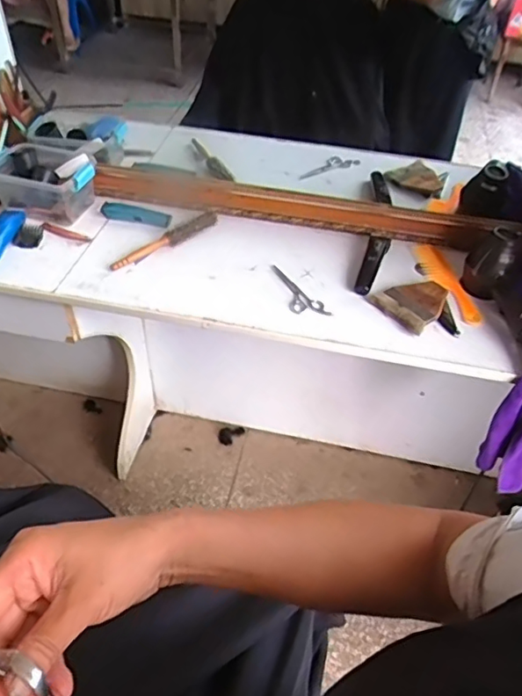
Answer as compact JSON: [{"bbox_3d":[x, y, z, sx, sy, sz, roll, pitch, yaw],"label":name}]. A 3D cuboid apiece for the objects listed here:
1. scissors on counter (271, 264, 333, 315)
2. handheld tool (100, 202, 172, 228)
[{"bbox_3d":[0.059,-0.101,1.026,0.050,0.009,0.167,-28,54,-27],"label":"scissors on counter"},{"bbox_3d":[-0.266,-0.285,1.178,0.154,0.016,0.042,12,47,7],"label":"handheld tool"}]

